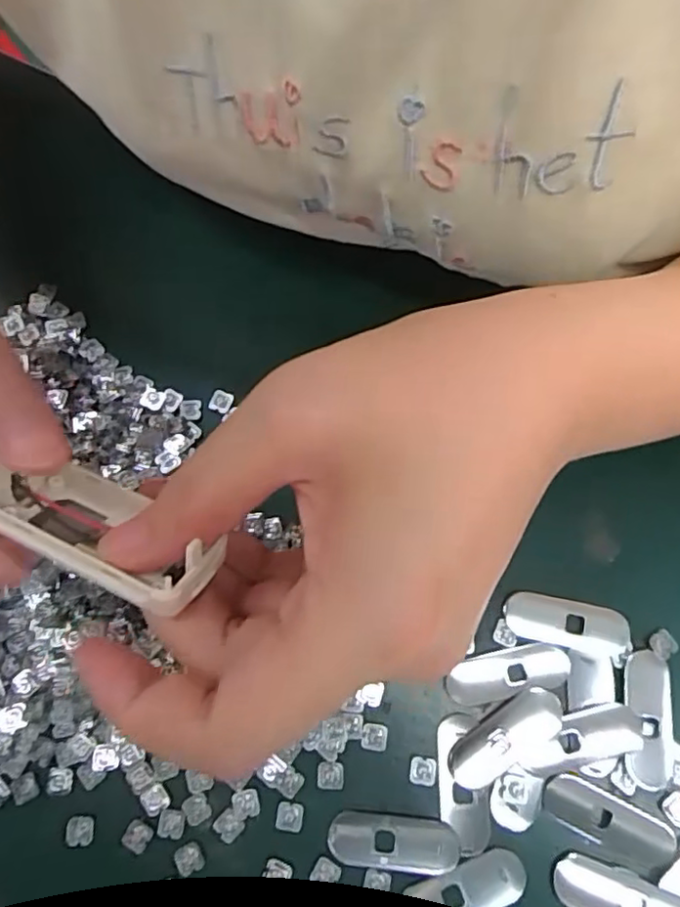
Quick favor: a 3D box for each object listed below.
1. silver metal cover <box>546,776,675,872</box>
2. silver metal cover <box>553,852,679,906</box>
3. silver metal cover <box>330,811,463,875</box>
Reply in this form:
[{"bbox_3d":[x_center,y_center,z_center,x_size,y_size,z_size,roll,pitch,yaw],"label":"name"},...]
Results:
[{"bbox_3d":[0.104,0.142,0.239,0.048,0.005,0.018,25,80,8],"label":"silver metal cover"},{"bbox_3d":[0.107,0.168,0.230,0.049,0.010,0.019,18,79,7],"label":"silver metal cover"},{"bbox_3d":[0.021,0.152,0.240,0.050,0.004,0.019,3,77,4],"label":"silver metal cover"}]

